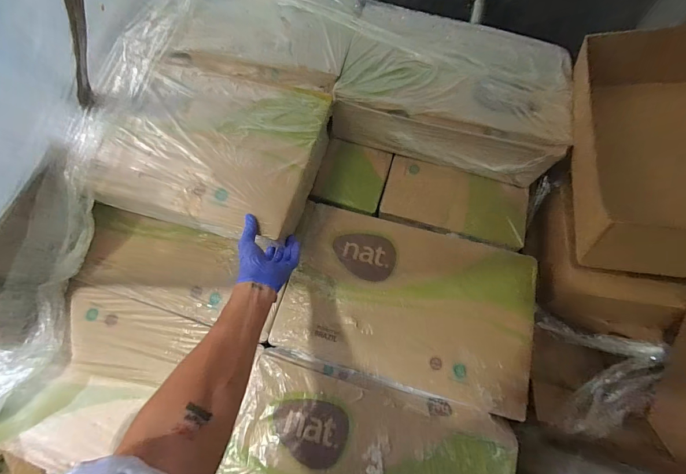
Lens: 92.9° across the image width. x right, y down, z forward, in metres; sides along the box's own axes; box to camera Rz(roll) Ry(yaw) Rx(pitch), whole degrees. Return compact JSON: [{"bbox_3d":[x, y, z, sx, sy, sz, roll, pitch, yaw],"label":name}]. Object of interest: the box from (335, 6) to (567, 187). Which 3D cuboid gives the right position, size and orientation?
[{"bbox_3d":[0.233,-0.324,0.743,0.474,0.134,0.308,16,70,8],"label":"box"}]

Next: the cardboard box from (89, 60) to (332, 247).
[{"bbox_3d":[-0.249,-0.161,0.672,0.388,0.128,0.320,14,70,7],"label":"cardboard box"}]

